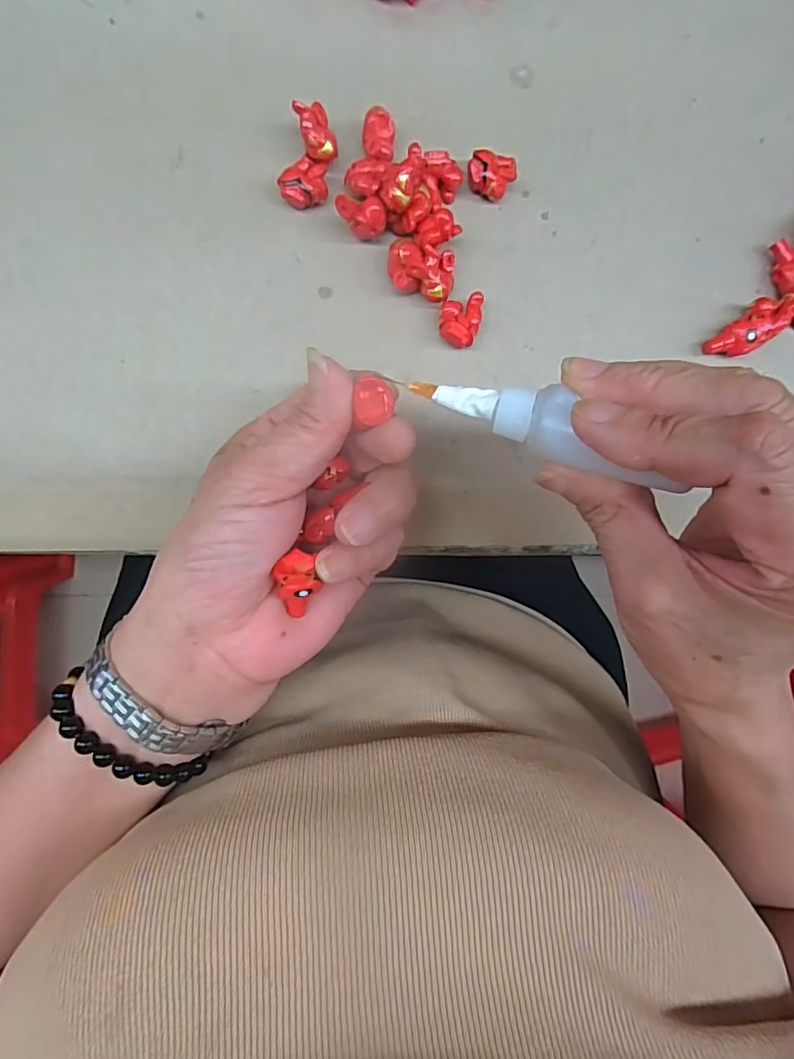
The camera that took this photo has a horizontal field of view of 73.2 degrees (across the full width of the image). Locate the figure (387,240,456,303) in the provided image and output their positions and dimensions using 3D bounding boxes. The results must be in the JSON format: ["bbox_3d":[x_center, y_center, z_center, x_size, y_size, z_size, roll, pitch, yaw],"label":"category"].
[{"bbox_3d":[0.010,-0.113,0.237,0.029,0.019,0.021,6,92,-7],"label":"figure"}]

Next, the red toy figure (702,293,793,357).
[{"bbox_3d":[0.174,-0.099,0.257,0.055,0.014,0.020,-22,95,-5],"label":"red toy figure"}]

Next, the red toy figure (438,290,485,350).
[{"bbox_3d":[0.028,-0.096,0.242,0.018,0.013,0.024,19,90,-7],"label":"red toy figure"}]

